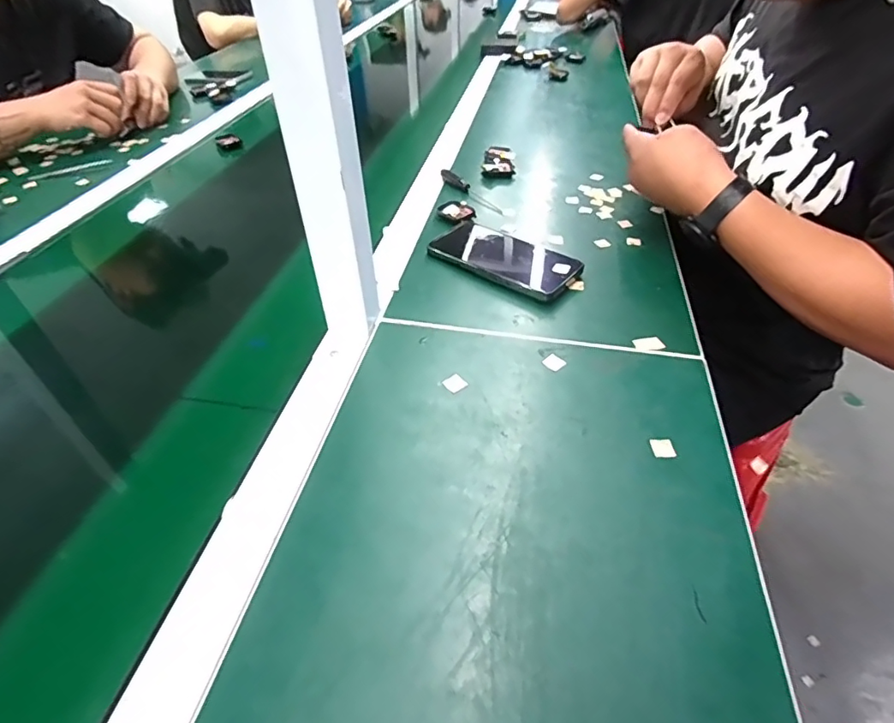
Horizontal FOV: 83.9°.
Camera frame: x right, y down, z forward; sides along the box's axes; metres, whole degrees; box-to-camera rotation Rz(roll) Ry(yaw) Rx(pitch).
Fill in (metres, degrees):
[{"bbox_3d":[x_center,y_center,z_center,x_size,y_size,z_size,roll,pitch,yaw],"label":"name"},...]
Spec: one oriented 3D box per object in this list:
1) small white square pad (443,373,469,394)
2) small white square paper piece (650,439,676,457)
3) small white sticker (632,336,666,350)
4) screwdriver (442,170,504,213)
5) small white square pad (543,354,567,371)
[{"bbox_3d":[0.007,0.018,0.420,0.017,0.004,0.016,-33,60,-23],"label":"small white square pad"},{"bbox_3d":[0.162,0.065,0.373,0.015,0.004,0.015,-3,44,-1],"label":"small white square paper piece"},{"bbox_3d":[0.187,-0.018,0.460,0.027,0.004,0.015,-6,44,-5],"label":"small white sticker"},{"bbox_3d":[0.031,-0.235,0.682,0.020,0.013,0.132,-26,49,-23],"label":"screwdriver"},{"bbox_3d":[0.094,0.000,0.439,0.017,0.004,0.018,-27,50,-24],"label":"small white square pad"}]

